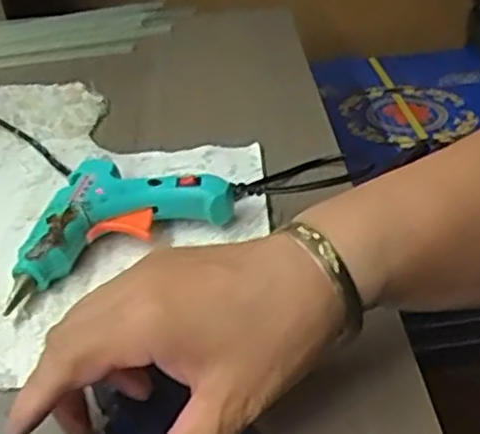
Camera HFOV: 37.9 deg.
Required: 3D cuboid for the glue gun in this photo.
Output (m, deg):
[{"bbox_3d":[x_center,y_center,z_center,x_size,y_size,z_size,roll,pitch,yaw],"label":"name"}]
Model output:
[{"bbox_3d":[-0.080,-0.001,0.412,0.132,0.032,0.074,-21,38,-23],"label":"glue gun"}]

